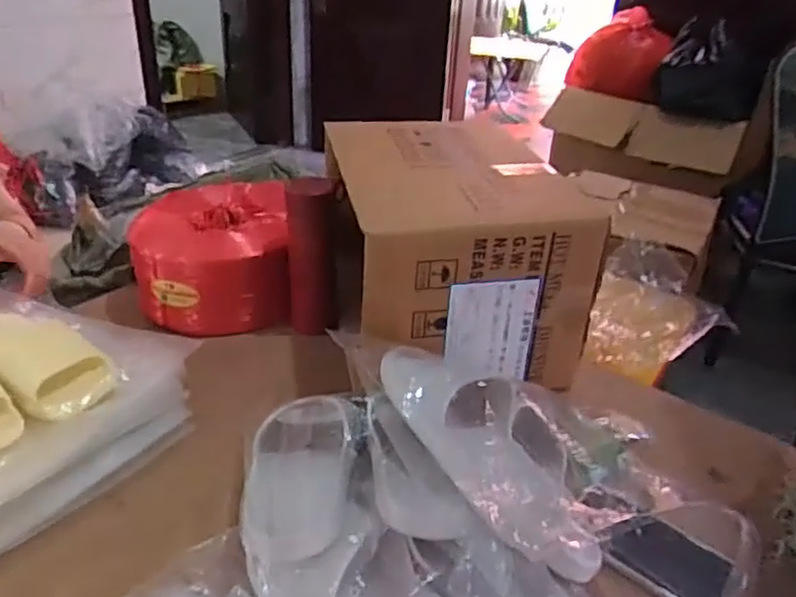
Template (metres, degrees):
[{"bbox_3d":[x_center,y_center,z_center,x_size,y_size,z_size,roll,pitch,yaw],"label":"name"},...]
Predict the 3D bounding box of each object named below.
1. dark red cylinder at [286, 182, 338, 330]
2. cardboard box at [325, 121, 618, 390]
[{"bbox_3d":[-0.116,-0.056,0.913,0.069,0.214,0.065,-3,31,-13],"label":"dark red cylinder"},{"bbox_3d":[0.069,-0.080,0.904,0.281,0.218,0.348,-2,31,-11],"label":"cardboard box"}]

